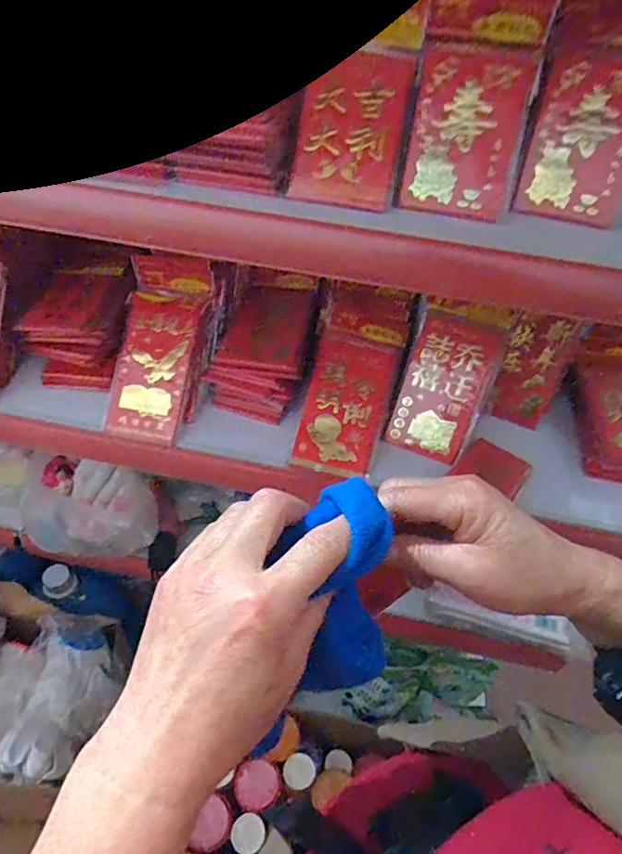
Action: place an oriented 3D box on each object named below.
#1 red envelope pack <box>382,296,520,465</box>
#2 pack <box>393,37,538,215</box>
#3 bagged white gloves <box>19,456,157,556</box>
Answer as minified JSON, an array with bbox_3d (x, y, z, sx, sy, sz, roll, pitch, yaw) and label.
[{"bbox_3d":[0.162,-0.060,0.642,0.102,0.190,0.017,19,4,10],"label":"red envelope pack"},{"bbox_3d":[0.118,-0.227,0.413,0.082,0.116,0.010,10,12,4],"label":"pack"},{"bbox_3d":[-0.304,0.111,0.742,0.156,0.086,0.112,10,48,3],"label":"bagged white gloves"}]

